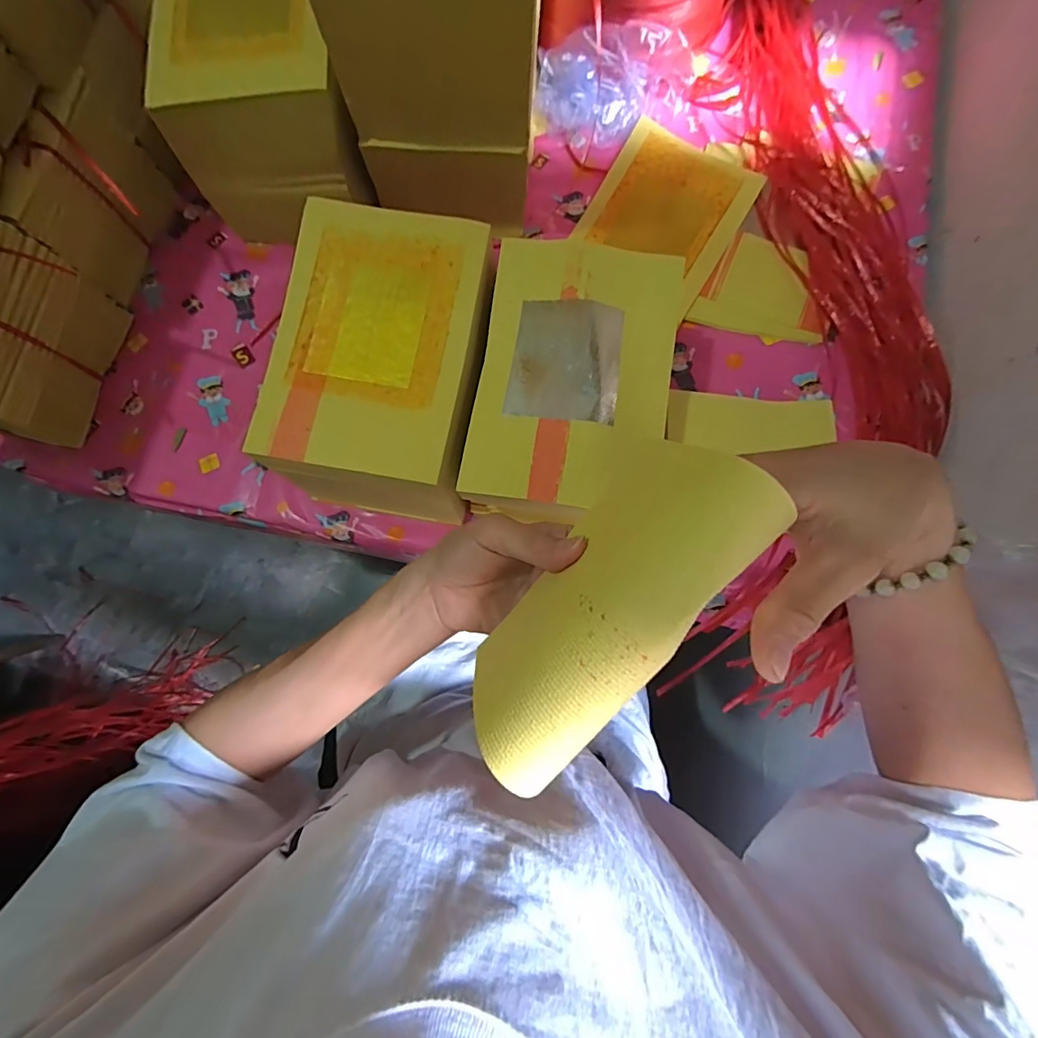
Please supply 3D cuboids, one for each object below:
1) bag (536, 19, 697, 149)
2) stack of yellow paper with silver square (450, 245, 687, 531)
[{"bbox_3d":[0.116,-0.493,0.537,0.182,0.056,0.095,-3,80,1],"label":"bag"},{"bbox_3d":[0.044,-0.111,0.376,0.150,0.020,0.230,9,80,3],"label":"stack of yellow paper with silver square"}]

